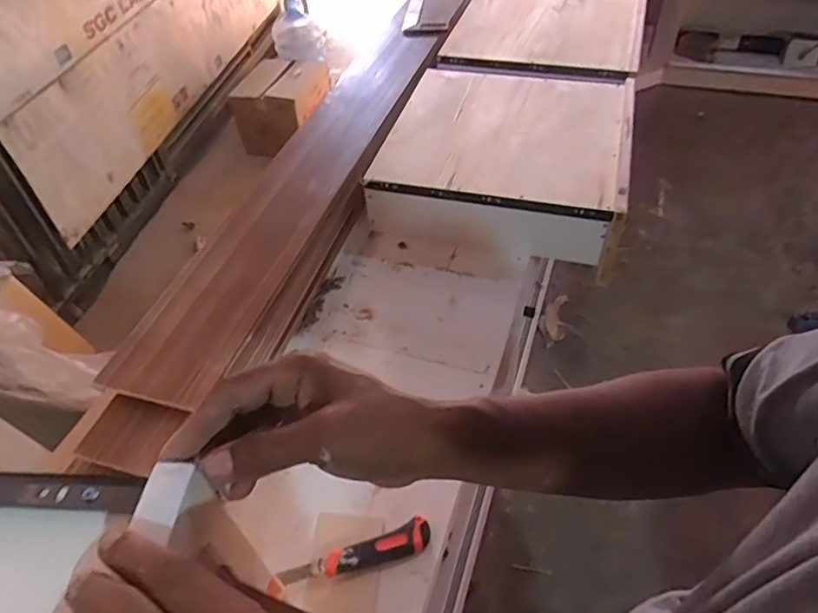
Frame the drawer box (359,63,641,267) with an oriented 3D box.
[{"bbox_3d":[0.202,-0.319,1.166,0.458,0.113,0.504,10,49,13],"label":"drawer box"}]

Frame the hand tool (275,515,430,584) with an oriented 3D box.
[{"bbox_3d":[-0.064,0.303,0.686,0.184,0.035,0.028,-14,48,-9],"label":"hand tool"}]

